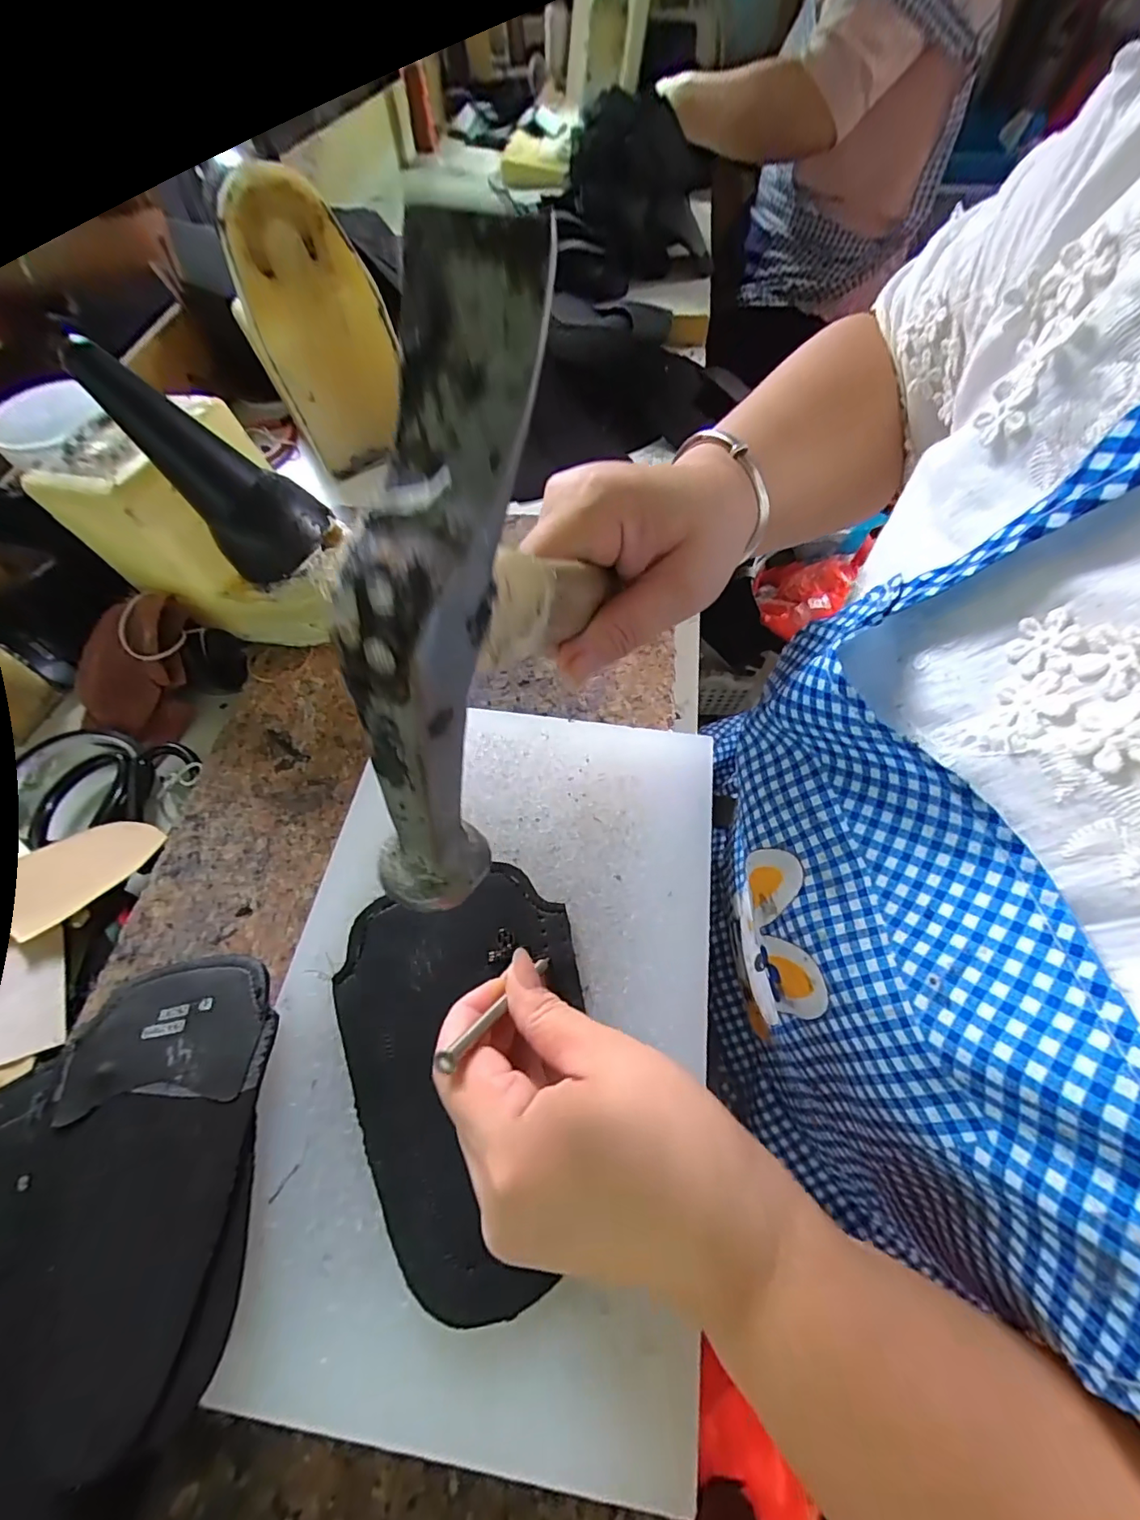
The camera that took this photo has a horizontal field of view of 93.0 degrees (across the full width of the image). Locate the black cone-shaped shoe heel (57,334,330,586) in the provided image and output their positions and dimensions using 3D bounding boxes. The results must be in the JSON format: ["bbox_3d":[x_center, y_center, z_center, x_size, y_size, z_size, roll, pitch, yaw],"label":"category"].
[{"bbox_3d":[-0.214,-0.175,0.319,0.046,0.133,0.054,-4,54,39],"label":"black cone-shaped shoe heel"}]

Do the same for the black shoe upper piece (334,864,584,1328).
[{"bbox_3d":[-0.039,0.127,0.228,0.104,0.006,0.153,-17,61,-8],"label":"black shoe upper piece"}]

